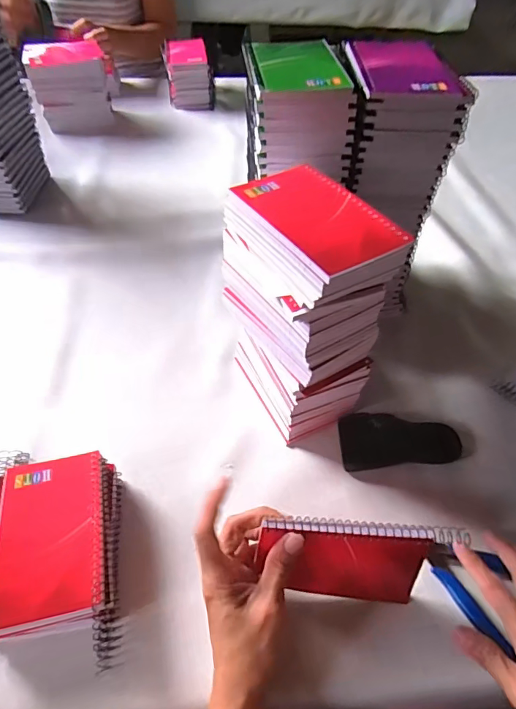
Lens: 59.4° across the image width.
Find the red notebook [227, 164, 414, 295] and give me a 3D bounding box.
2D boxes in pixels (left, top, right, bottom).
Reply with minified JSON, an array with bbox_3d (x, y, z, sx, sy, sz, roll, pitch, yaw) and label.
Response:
[{"bbox_3d":[0.044,-0.104,0.347,0.080,0.017,0.128,-27,56,-21],"label":"red notebook"}]

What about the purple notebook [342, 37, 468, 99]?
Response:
[{"bbox_3d":[0.134,-0.275,0.433,0.090,0.013,0.125,-2,50,-2],"label":"purple notebook"}]

